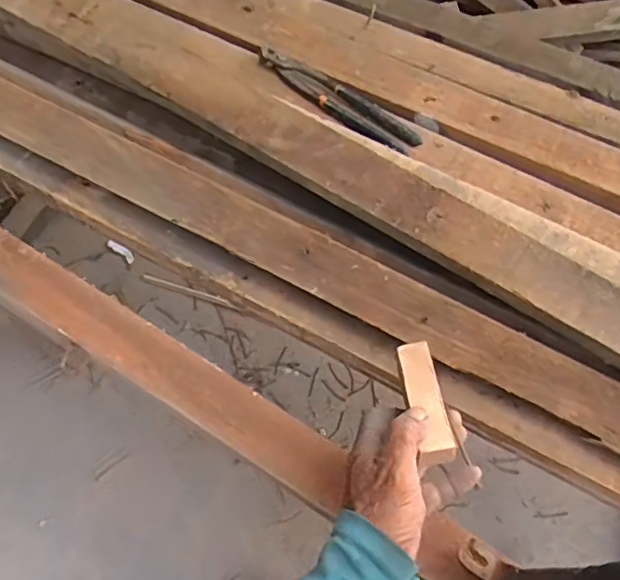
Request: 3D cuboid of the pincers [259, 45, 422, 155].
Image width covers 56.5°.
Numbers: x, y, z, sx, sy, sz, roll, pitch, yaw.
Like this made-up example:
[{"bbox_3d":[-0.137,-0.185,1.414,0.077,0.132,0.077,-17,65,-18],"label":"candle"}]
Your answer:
[{"bbox_3d":[0.030,-0.226,0.673,0.219,0.013,0.039,39,69,13],"label":"pincers"}]

